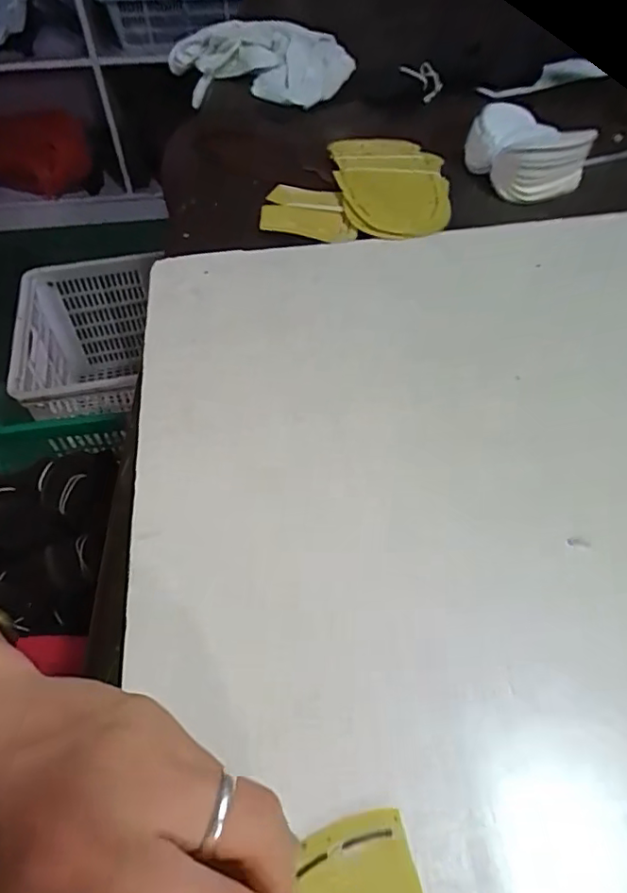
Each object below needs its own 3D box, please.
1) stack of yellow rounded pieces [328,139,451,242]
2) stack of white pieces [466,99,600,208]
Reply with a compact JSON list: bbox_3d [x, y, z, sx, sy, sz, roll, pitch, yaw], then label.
[{"bbox_3d":[0.076,-0.245,0.491,0.106,0.019,0.169,-5,52,-3],"label":"stack of yellow rounded pieces"},{"bbox_3d":[0.207,-0.279,0.501,0.090,0.051,0.093,-12,52,-9],"label":"stack of white pieces"}]

